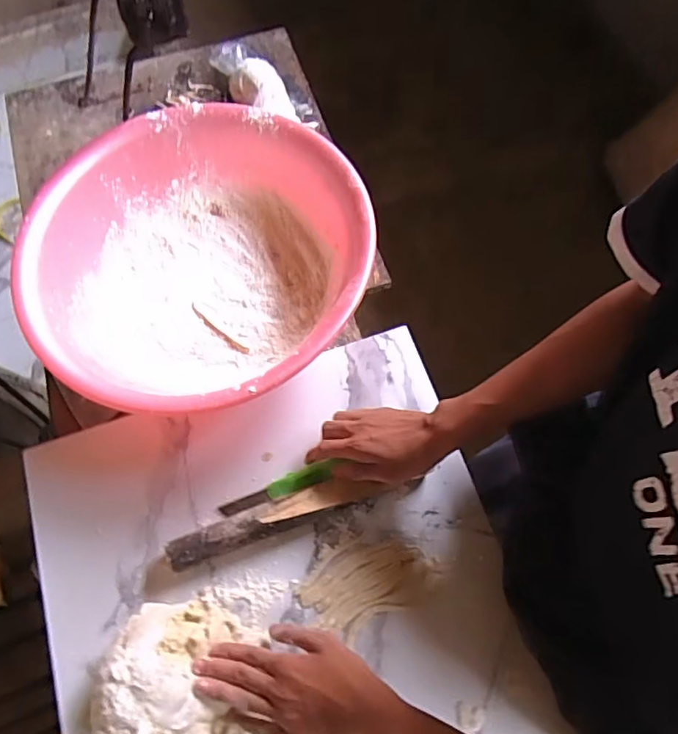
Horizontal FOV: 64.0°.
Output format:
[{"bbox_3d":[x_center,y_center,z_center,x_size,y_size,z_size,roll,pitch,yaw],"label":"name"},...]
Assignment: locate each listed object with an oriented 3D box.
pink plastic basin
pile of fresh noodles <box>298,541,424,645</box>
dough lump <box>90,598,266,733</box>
[{"bbox_3d":[-0.168,-0.135,0.682,0.393,0.149,0.394,0,75,0],"label":"pink plastic basin"},{"bbox_3d":[0.027,0.233,0.590,0.125,0.009,0.085,-38,78,-10],"label":"pile of fresh noodles"},{"bbox_3d":[-0.158,0.316,0.530,0.152,0.067,0.147,0,75,0],"label":"dough lump"}]

